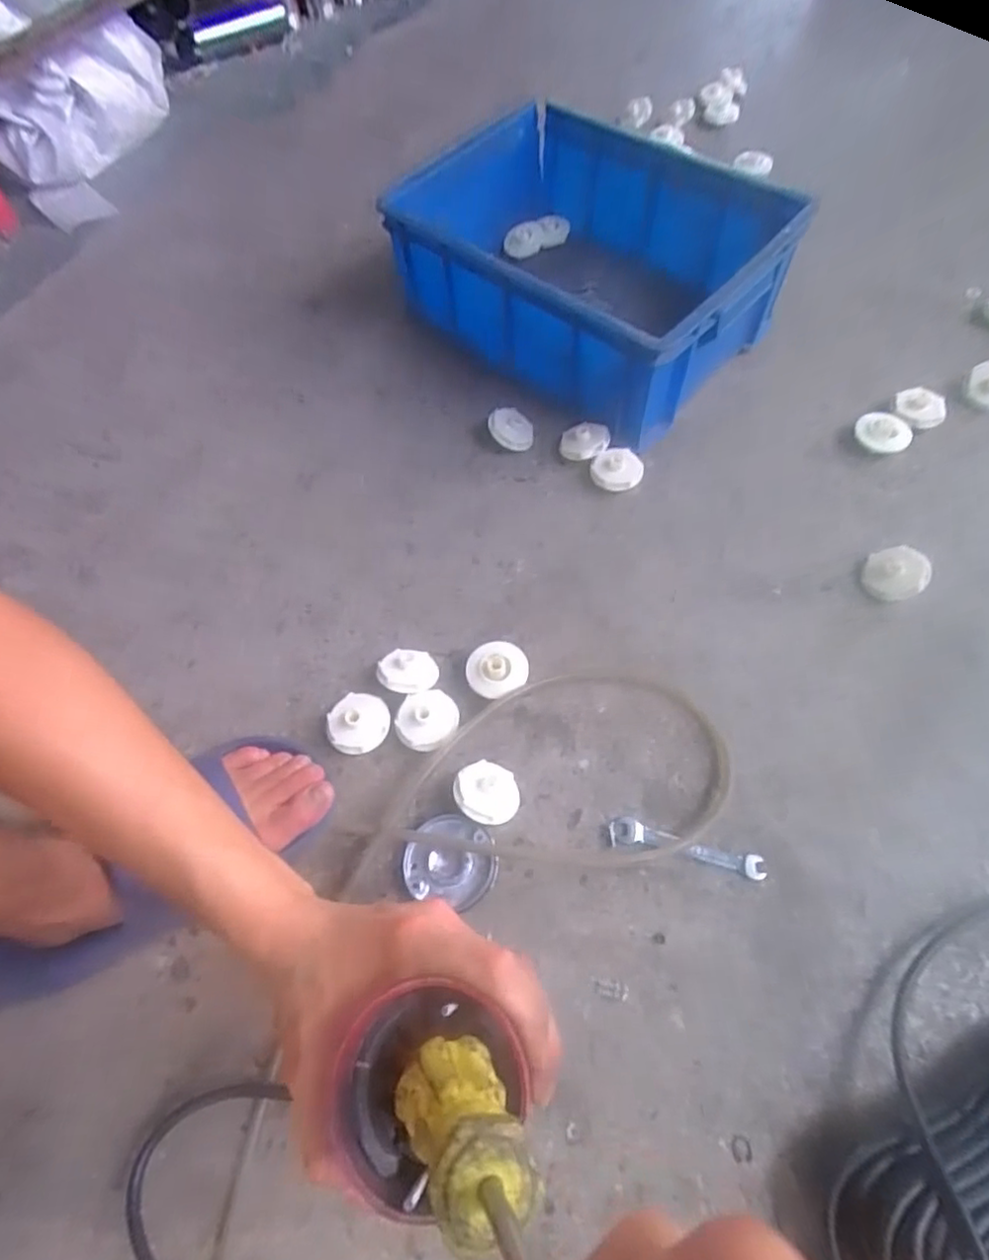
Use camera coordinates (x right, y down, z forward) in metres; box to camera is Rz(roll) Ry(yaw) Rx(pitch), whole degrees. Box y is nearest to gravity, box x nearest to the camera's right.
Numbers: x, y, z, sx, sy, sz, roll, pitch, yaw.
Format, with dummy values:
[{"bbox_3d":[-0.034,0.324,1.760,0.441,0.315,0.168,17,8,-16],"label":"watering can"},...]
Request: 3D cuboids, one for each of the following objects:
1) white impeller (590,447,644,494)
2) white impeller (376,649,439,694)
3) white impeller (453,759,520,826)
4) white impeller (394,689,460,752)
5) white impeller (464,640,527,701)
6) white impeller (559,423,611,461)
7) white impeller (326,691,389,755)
[{"bbox_3d":[0.131,-0.171,0.669,0.053,0.031,0.040,9,62,8],"label":"white impeller"},{"bbox_3d":[-0.079,0.039,0.572,0.051,0.023,0.051,2,53,-2],"label":"white impeller"},{"bbox_3d":[-0.006,0.135,0.513,0.053,0.022,0.053,9,44,-8],"label":"white impeller"},{"bbox_3d":[-0.058,0.081,0.548,0.053,0.029,0.051,-2,61,3],"label":"white impeller"},{"bbox_3d":[0.002,0.038,0.568,0.054,0.030,0.050,-2,61,3],"label":"white impeller"},{"bbox_3d":[0.098,-0.208,0.686,0.054,0.012,0.043,-11,66,21],"label":"white impeller"},{"bbox_3d":[-0.119,0.085,0.552,0.054,0.028,0.052,5,62,7],"label":"white impeller"}]

